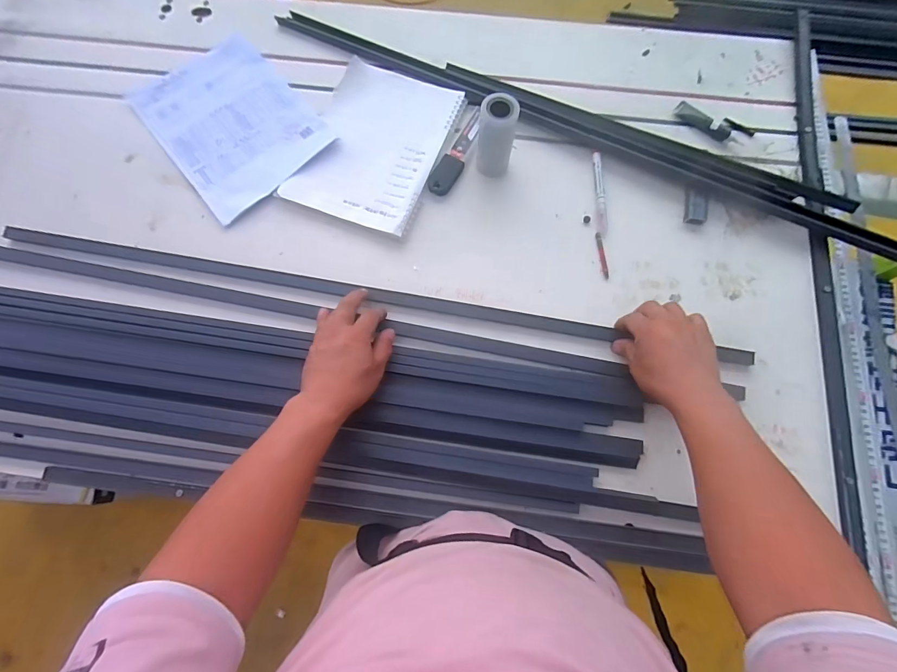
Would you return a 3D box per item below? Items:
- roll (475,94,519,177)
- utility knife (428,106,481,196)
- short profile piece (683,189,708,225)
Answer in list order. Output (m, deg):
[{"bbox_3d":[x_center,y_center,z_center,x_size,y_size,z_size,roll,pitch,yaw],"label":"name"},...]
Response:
[{"bbox_3d":[0.065,-0.264,0.560,0.047,0.106,0.052,10,76,4],"label":"roll"},{"bbox_3d":[0.017,-0.267,0.605,0.033,0.014,0.146,28,78,8],"label":"utility knife"},{"bbox_3d":[0.348,-0.181,0.581,0.031,0.009,0.048,7,76,3],"label":"short profile piece"}]

